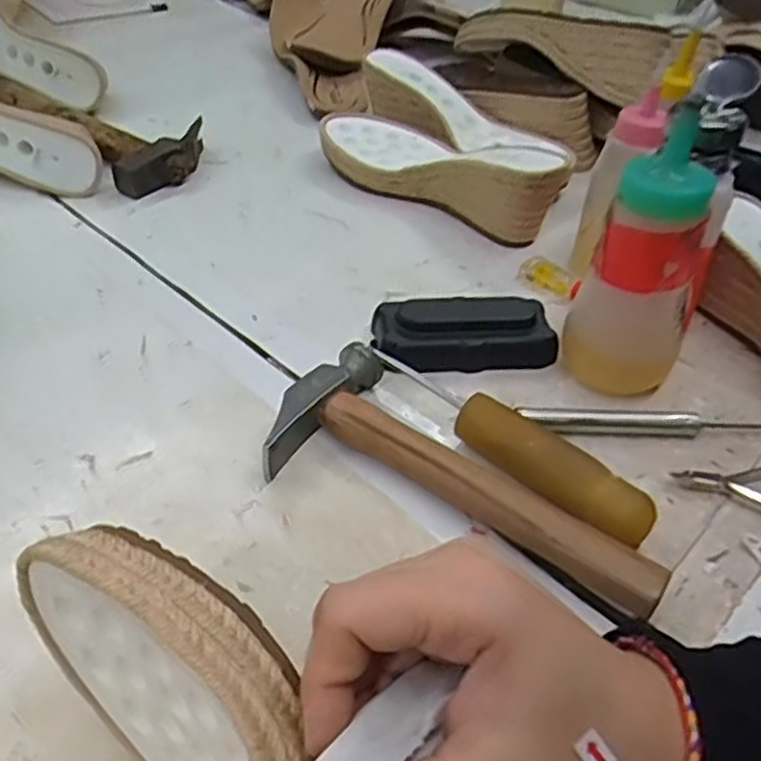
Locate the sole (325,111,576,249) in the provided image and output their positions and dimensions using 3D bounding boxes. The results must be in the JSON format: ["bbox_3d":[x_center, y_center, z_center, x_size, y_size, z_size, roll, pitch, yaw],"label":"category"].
[{"bbox_3d":[0.042,-0.174,0.573,0.085,0.066,0.222,-27,51,-30],"label":"sole"}]

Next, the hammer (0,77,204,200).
[{"bbox_3d":[-0.257,-0.232,0.640,0.269,0.028,0.101,31,49,26],"label":"hammer"}]

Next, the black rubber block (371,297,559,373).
[{"bbox_3d":[0.051,-0.026,0.435,0.105,0.027,0.045,0,43,-5],"label":"black rubber block"}]

